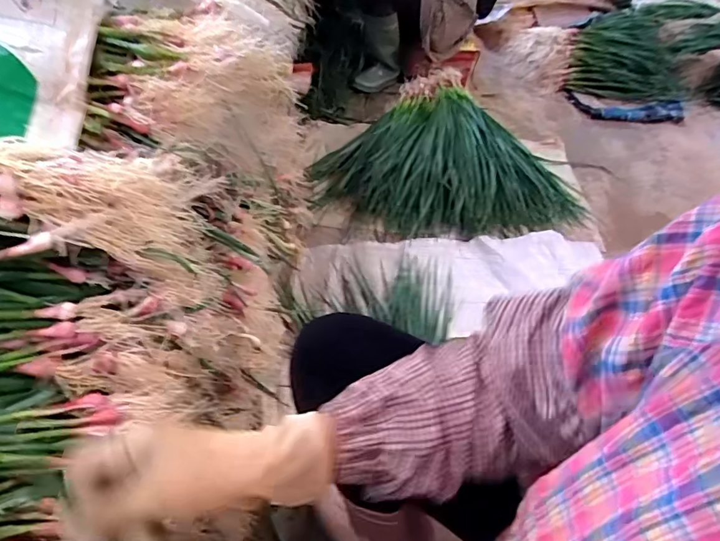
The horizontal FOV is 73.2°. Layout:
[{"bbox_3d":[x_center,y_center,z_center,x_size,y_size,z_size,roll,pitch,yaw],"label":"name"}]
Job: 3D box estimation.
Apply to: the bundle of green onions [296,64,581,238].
[{"bbox_3d":[0.228,-0.362,1.409,0.742,0.161,0.614,-4,47,-9],"label":"bundle of green onions"}]

